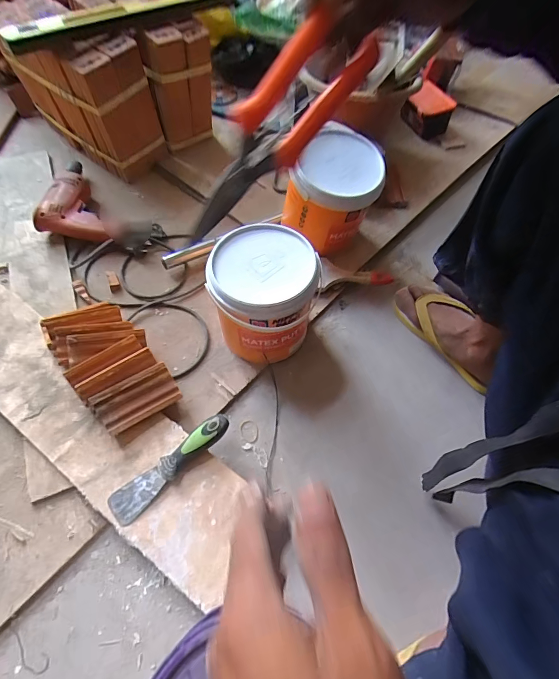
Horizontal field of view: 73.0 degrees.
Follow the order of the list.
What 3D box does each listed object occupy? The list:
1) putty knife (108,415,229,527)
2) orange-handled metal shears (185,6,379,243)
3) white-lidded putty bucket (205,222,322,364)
[{"bbox_3d":[-0.144,0.171,0.508,0.179,0.029,0.042,-33,66,-20],"label":"putty knife"},{"bbox_3d":[-0.006,-0.139,0.260,0.167,0.050,0.029,-45,66,16],"label":"orange-handled metal shears"},{"bbox_3d":[-0.020,-0.056,0.584,0.135,0.177,0.150,18,61,8],"label":"white-lidded putty bucket"}]

